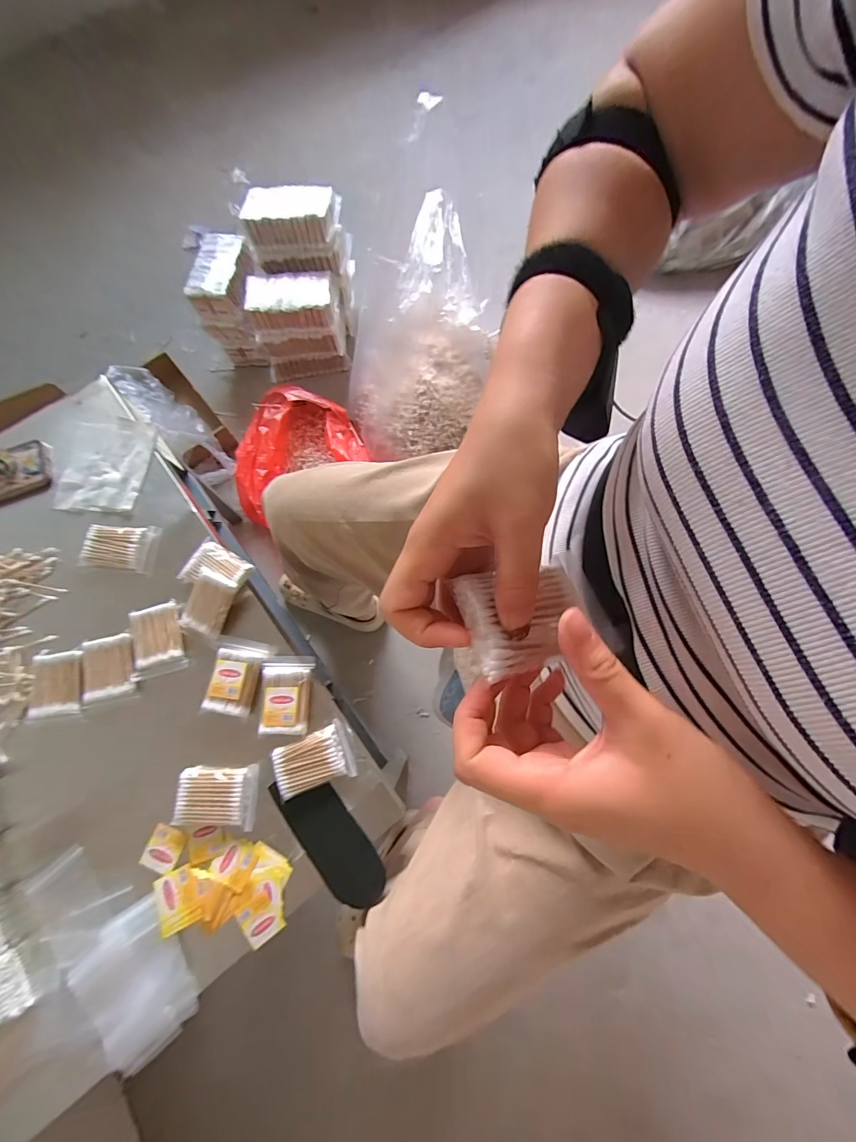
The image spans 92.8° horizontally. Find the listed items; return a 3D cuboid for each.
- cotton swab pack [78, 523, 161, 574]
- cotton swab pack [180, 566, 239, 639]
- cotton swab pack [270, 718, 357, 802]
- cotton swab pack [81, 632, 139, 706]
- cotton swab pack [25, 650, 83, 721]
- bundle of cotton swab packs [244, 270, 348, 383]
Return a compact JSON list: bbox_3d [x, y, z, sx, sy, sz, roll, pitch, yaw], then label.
[{"bbox_3d":[-0.416,-0.033,0.547,0.088,0.016,0.064,4,75,3],"label":"cotton swab pack"},{"bbox_3d":[-0.276,0.042,0.515,0.054,0.015,0.077,24,90,1],"label":"cotton swab pack"},{"bbox_3d":[-0.135,0.220,0.474,0.086,0.012,0.058,-20,75,-4],"label":"cotton swab pack"},{"bbox_3d":[-0.394,0.121,0.503,0.058,0.012,0.080,-14,75,-2],"label":"cotton swab pack"},{"bbox_3d":[-0.453,0.136,0.496,0.063,0.011,0.076,-12,75,-2],"label":"cotton swab pack"},{"bbox_3d":[-0.341,-0.653,1.080,0.237,0.199,0.145,-7,74,0],"label":"bundle of cotton swab packs"}]

